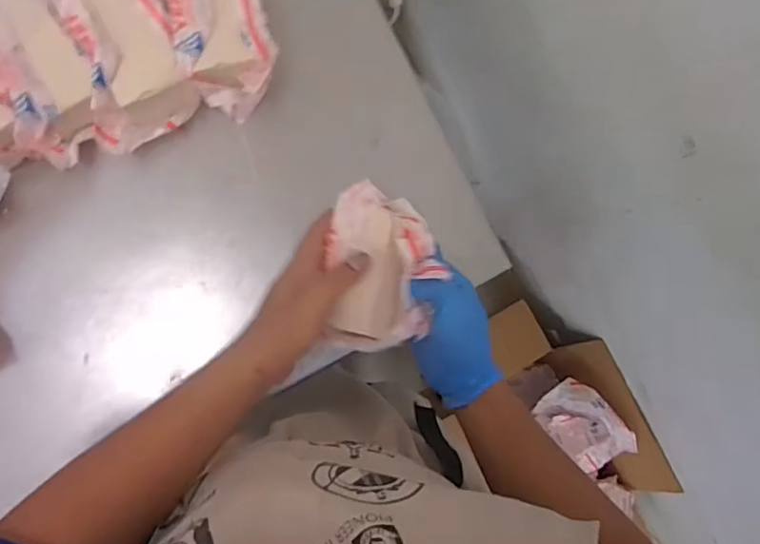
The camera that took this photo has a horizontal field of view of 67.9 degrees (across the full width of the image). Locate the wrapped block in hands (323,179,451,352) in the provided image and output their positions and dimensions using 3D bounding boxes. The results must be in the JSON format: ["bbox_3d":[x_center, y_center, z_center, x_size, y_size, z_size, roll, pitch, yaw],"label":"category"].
[{"bbox_3d":[0.006,-0.005,0.524,0.093,0.054,0.156,-1,94,17],"label":"wrapped block in hands"}]

